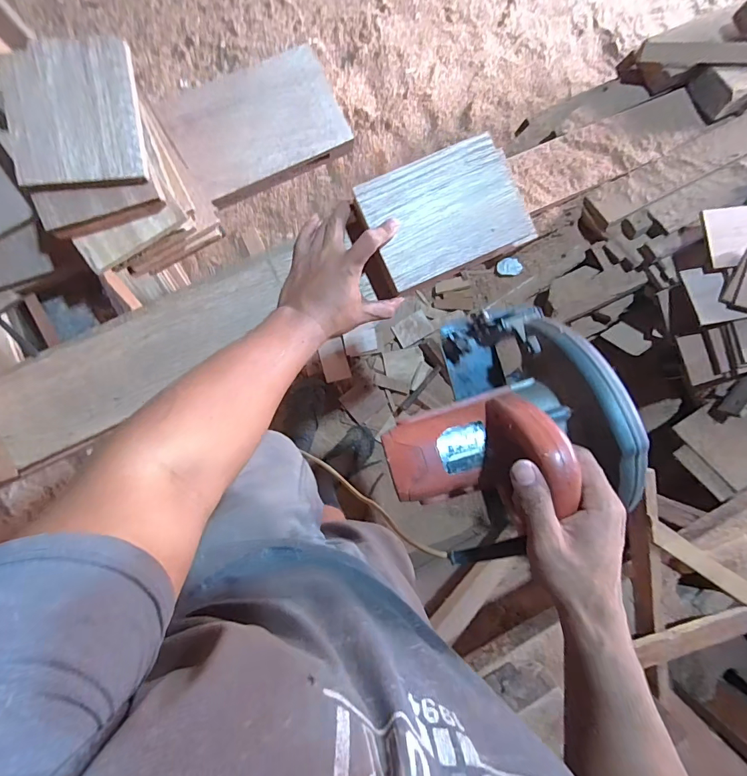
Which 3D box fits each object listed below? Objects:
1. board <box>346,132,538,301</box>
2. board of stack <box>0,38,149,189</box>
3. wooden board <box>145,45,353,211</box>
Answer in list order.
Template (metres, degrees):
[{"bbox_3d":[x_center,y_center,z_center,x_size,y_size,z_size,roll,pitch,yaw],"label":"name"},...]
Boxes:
[{"bbox_3d":[0.076,-0.206,0.501,0.206,0.035,0.135,-25,95,-5],"label":"board"},{"bbox_3d":[-0.270,-0.247,0.375,0.106,0.011,0.123,-8,93,-6],"label":"board of stack"},{"bbox_3d":[-0.148,-0.333,0.521,0.202,0.020,0.140,-29,95,-5],"label":"wooden board"}]

